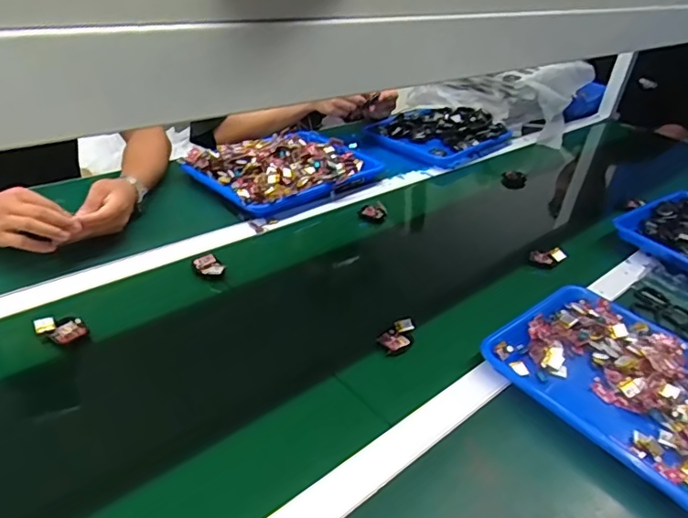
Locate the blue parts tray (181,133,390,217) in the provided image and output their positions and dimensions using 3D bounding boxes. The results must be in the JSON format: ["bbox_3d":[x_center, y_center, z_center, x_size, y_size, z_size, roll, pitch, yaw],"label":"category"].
[{"bbox_3d":[-0.106,-0.181,1.021,0.327,0.044,0.244,-22,41,-37],"label":"blue parts tray"}]

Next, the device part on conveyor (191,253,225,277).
[{"bbox_3d":[-0.193,0.011,0.763,0.033,0.009,0.054,-33,47,-23],"label":"device part on conveyor"}]

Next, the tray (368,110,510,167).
[{"bbox_3d":[0.236,-0.309,1.307,0.330,0.045,0.236,-24,43,-39],"label":"tray"}]

